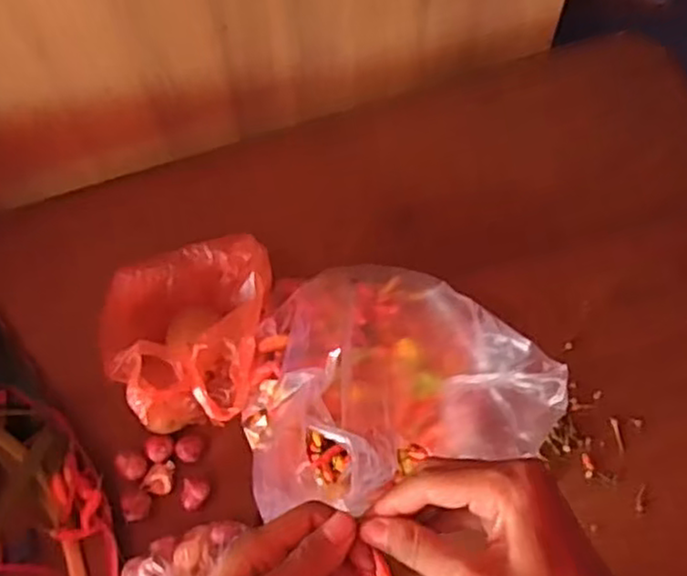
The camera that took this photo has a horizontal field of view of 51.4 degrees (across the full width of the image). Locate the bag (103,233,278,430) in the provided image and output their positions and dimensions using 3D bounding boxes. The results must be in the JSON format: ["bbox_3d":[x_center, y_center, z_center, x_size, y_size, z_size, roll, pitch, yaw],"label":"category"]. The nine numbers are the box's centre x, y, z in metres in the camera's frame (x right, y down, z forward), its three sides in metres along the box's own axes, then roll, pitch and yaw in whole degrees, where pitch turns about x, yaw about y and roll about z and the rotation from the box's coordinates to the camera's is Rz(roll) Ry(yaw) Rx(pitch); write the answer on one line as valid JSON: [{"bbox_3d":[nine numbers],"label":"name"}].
[{"bbox_3d":[-0.151,0.036,0.667,0.162,0.076,0.182,-4,66,-1],"label":"bag"}]

